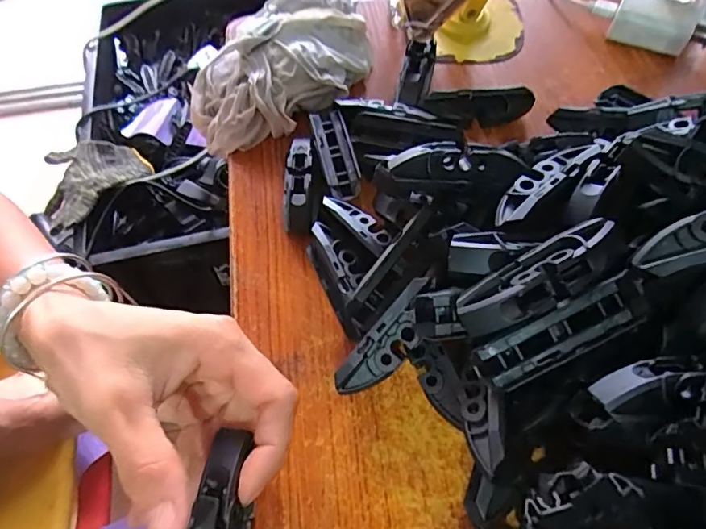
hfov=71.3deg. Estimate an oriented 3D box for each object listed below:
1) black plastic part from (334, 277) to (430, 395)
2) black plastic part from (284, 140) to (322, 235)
[{"bbox_3d":[0.016,0.037,0.232,0.020,0.009,0.067,39,102,22],"label":"black plastic part"},{"bbox_3d":[-0.030,-0.049,0.306,0.023,0.018,0.064,-3,61,2],"label":"black plastic part"}]

